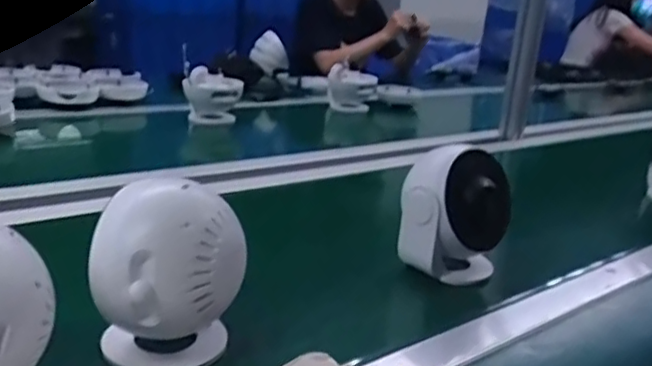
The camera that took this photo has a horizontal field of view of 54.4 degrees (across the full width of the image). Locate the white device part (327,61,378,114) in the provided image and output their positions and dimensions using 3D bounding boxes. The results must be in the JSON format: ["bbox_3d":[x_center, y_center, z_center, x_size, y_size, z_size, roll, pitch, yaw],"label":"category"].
[{"bbox_3d":[0.062,-0.221,1.473,0.118,0.095,0.059,4,19,3],"label":"white device part"}]

